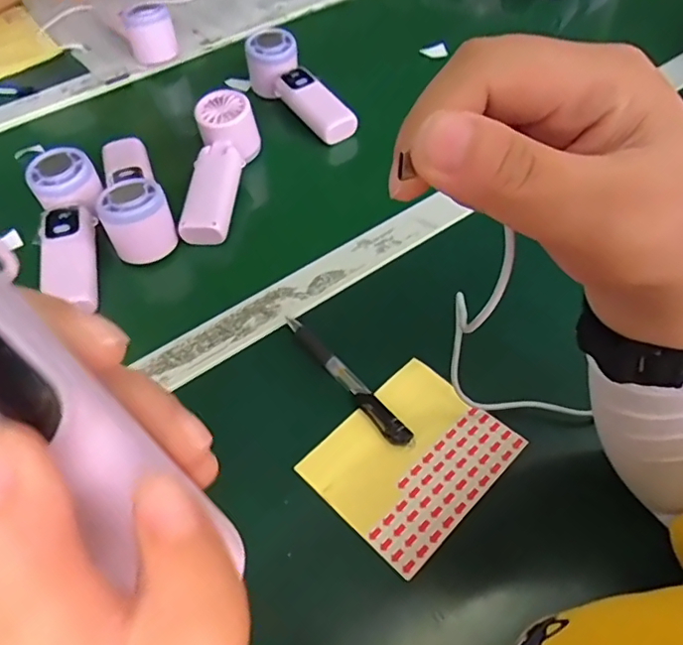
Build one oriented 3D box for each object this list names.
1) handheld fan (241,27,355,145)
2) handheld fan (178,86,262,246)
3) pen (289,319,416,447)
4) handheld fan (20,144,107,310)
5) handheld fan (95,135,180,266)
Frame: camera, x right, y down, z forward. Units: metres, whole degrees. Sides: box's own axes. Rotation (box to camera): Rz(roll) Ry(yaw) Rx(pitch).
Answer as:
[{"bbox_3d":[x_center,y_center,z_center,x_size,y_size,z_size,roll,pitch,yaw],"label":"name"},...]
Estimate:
[{"bbox_3d":[-0.044,-0.253,0.628,0.052,0.045,0.178,-32,69,-20],"label":"handheld fan"},{"bbox_3d":[-0.114,-0.150,0.538,0.056,0.058,0.158,-2,55,4],"label":"handheld fan"},{"bbox_3d":[0.002,0.040,0.411,0.014,0.010,0.136,-35,59,-18],"label":"pen"},{"bbox_3d":[-0.233,-0.079,0.495,0.058,0.063,0.157,-19,56,-8],"label":"handheld fan"},{"bbox_3d":[-0.202,-0.129,0.533,0.055,0.055,0.154,-23,56,-11],"label":"handheld fan"}]

